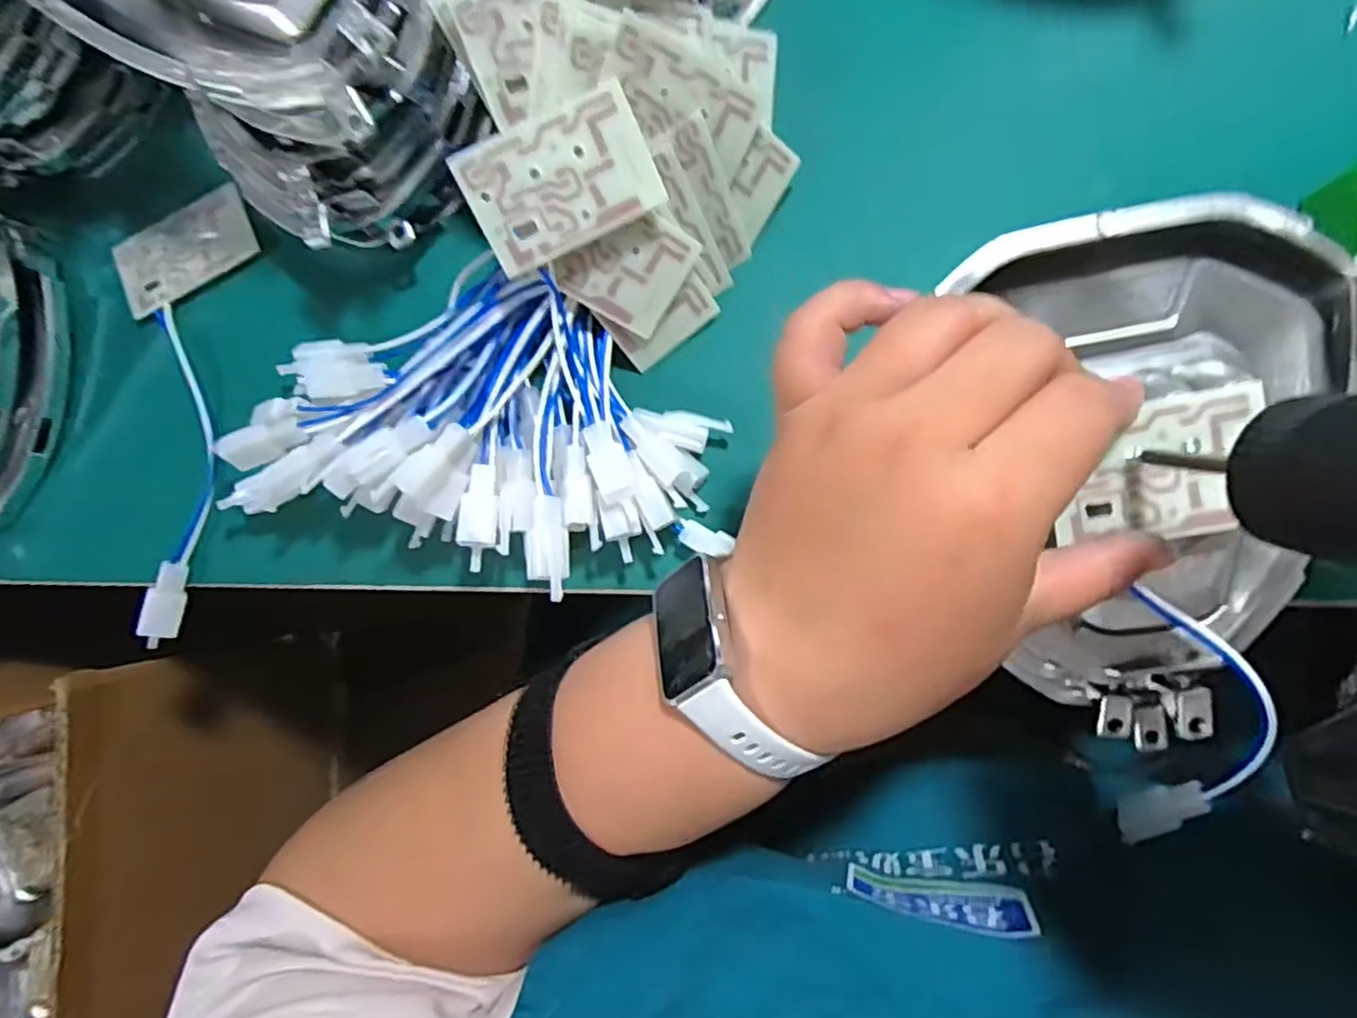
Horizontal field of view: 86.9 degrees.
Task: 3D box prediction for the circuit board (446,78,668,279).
[{"bbox_3d":[-0.038,-0.107,0.234,0.060,0.004,0.039,-26,109,0],"label":"circuit board"}]

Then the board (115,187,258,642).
[{"bbox_3d":[-0.215,-0.042,0.296,0.058,0.019,0.189,2,84,6],"label":"board"}]

